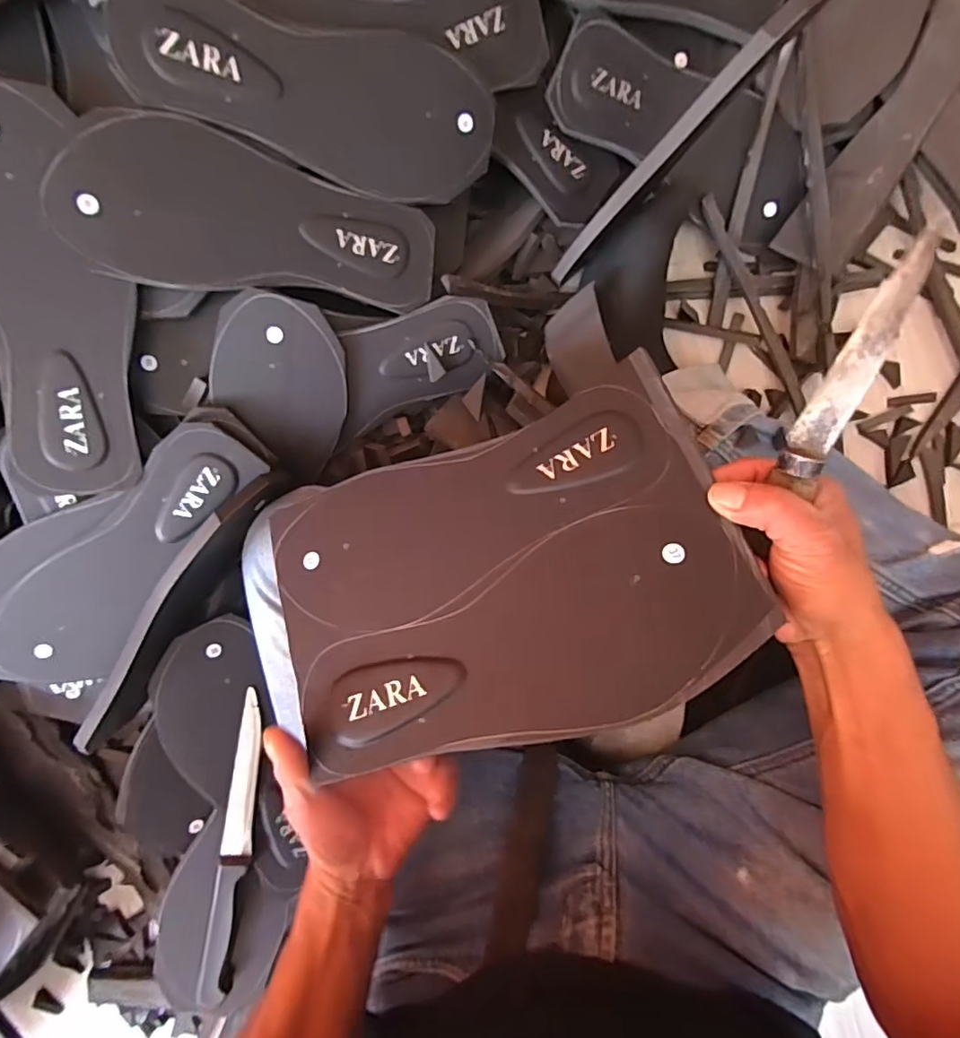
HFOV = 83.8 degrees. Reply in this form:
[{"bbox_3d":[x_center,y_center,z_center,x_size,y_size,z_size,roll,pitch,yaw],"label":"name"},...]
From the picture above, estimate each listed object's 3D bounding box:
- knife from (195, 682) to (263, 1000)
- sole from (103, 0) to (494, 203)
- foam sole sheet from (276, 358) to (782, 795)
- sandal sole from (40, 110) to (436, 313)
[{"bbox_3d":[-0.207,0.276,0.452,0.024,0.012,0.252,7,87,2],"label":"knife"},{"bbox_3d":[-0.109,-0.290,0.372,0.242,0.009,0.097,-3,113,-21],"label":"sole"},{"bbox_3d":[0.008,0.032,0.301,0.253,0.009,0.176,-22,67,8],"label":"foam sole sheet"},{"bbox_3d":[-0.154,-0.213,0.382,0.243,0.014,0.097,-2,110,-21],"label":"sandal sole"}]

